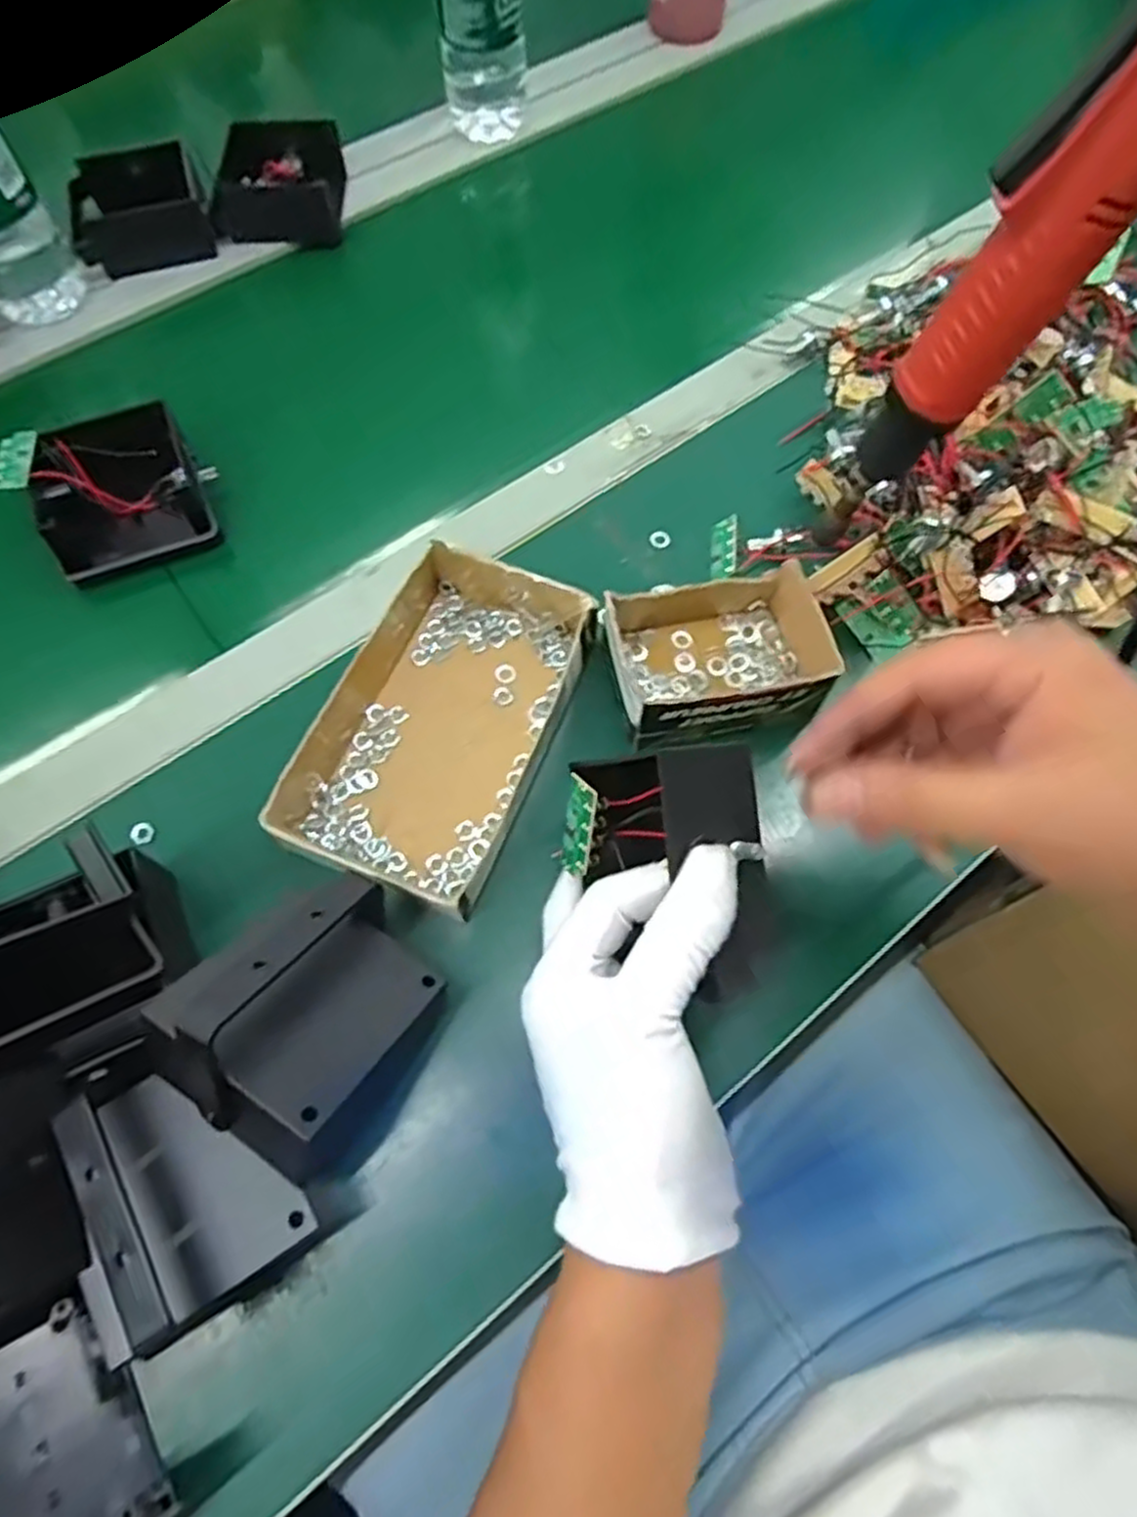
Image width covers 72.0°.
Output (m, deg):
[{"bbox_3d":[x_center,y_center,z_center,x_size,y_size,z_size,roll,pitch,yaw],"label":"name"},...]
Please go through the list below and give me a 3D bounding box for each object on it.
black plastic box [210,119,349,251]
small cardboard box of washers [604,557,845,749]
[{"bbox_3d":[-0.220,-0.443,0.601,0.088,0.037,0.099,-1,65,0],"label":"black plastic box"},{"bbox_3d":[0.074,-0.056,0.411,0.110,0.046,0.092,-9,65,-4],"label":"small cardboard box of washers"}]

